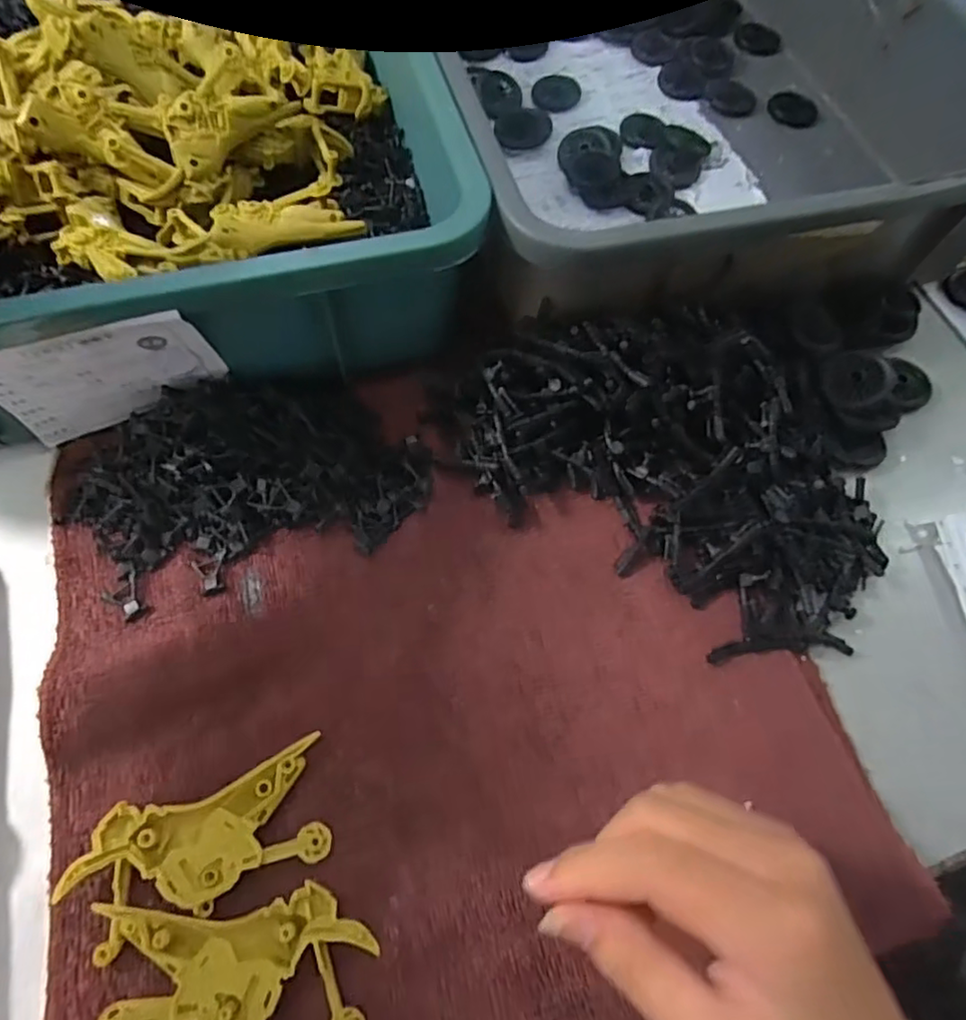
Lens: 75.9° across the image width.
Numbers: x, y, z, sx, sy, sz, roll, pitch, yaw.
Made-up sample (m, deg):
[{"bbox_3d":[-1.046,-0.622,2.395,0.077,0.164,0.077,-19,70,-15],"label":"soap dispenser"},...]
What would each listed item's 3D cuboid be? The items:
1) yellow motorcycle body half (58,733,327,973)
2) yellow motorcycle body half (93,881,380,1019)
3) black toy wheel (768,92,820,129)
[{"bbox_3d":[-0.115,0.136,0.253,0.100,0.012,0.048,-21,67,-13],"label":"yellow motorcycle body half"},{"bbox_3d":[-0.096,0.175,0.236,0.103,0.011,0.049,1,64,-3],"label":"yellow motorcycle body half"},{"bbox_3d":[0.257,-0.331,0.511,0.041,0.007,0.041,1,64,-3],"label":"black toy wheel"}]

